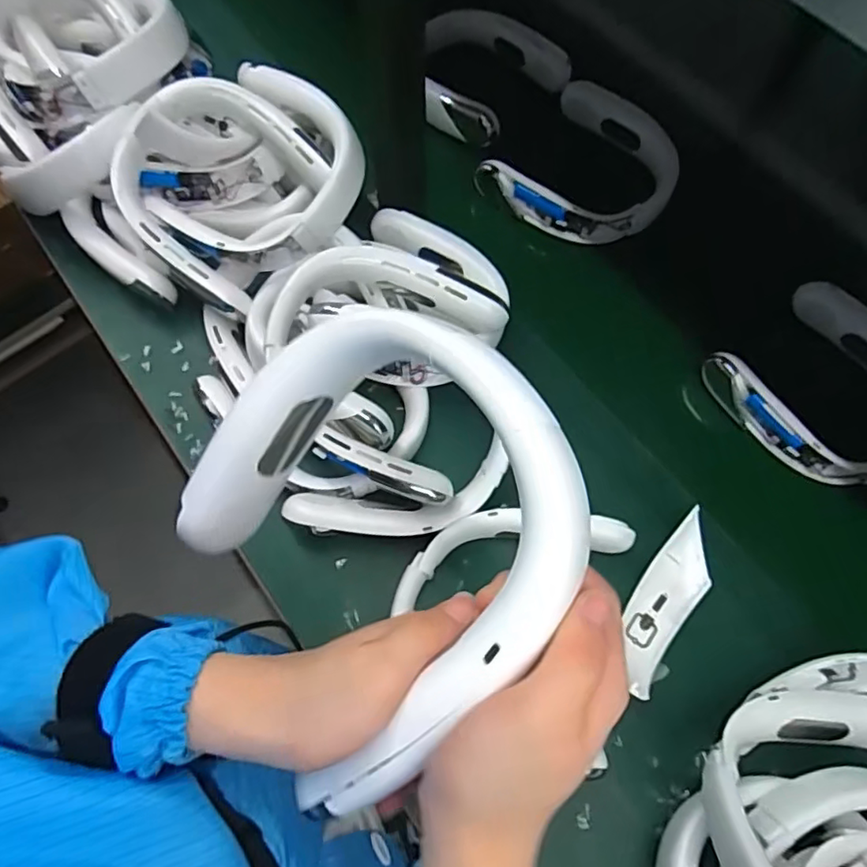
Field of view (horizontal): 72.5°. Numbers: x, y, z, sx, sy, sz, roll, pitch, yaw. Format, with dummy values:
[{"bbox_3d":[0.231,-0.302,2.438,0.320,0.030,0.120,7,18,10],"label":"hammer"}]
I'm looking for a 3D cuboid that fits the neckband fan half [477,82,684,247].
[{"bbox_3d":[0.192,-0.330,0.731,0.207,0.060,0.189,33,72,12],"label":"neckband fan half"}]

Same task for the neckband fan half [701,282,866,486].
[{"bbox_3d":[0.415,-0.048,0.619,0.173,0.049,0.193,-36,73,-13],"label":"neckband fan half"}]

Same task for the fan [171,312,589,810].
[{"bbox_3d":[-0.030,0.040,0.271,0.191,0.037,0.180,-50,62,18],"label":"fan"}]

